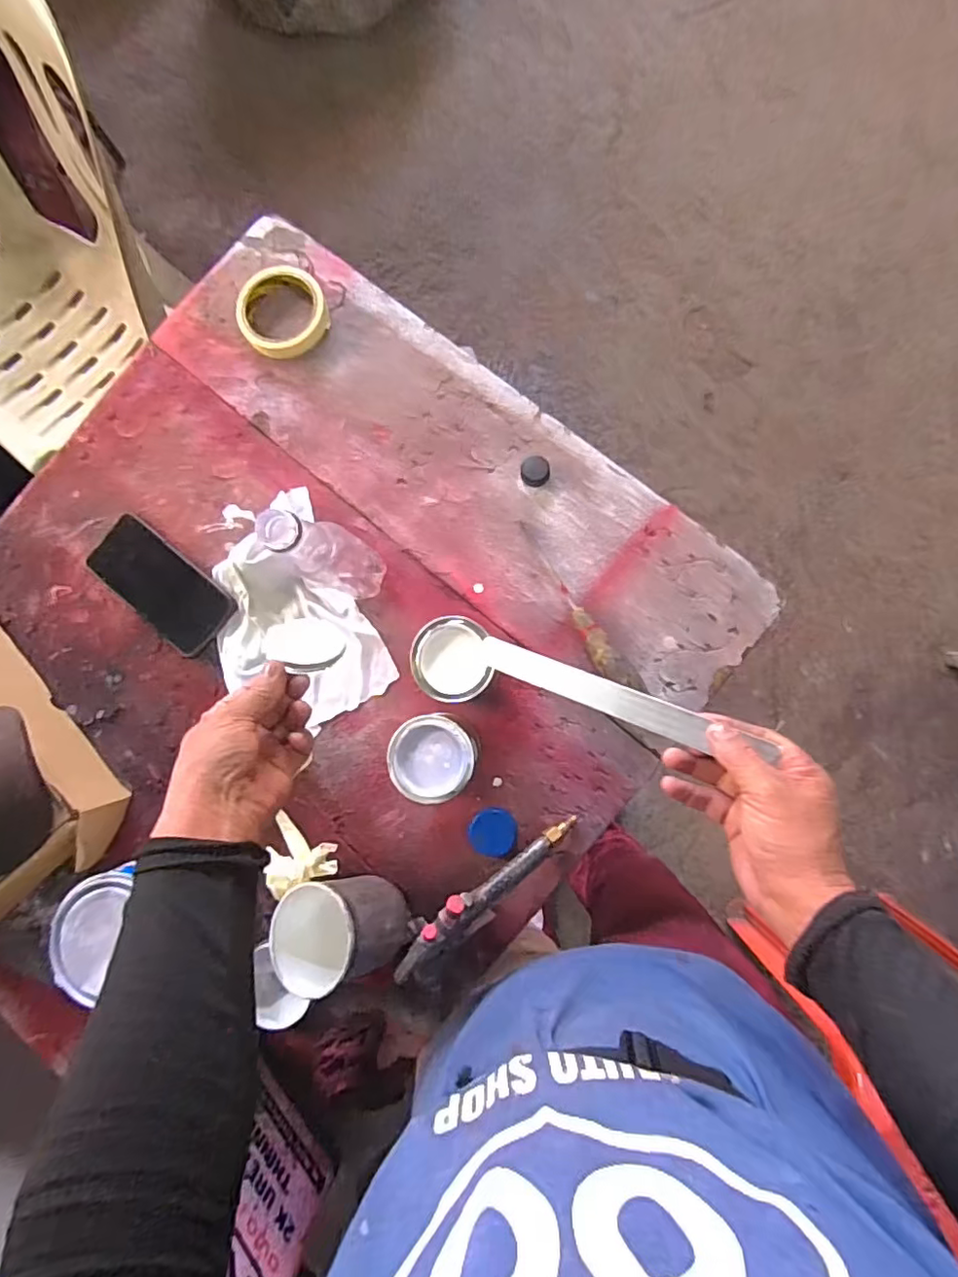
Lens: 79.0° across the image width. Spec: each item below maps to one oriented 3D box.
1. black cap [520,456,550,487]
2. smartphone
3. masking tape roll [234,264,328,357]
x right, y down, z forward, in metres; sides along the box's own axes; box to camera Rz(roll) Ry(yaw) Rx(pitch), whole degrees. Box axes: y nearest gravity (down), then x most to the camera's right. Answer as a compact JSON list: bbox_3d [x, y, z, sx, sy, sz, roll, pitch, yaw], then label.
[{"bbox_3d":[0.058,-0.171,0.593,0.031,0.016,0.028,28,87,7],"label":"black cap"},{"bbox_3d":[-0.338,-0.056,0.617,0.162,0.009,0.080,38,100,6],"label":"smartphone"},{"bbox_3d":[-0.217,-0.356,0.629,0.108,0.020,0.093,42,89,8],"label":"masking tape roll"}]

